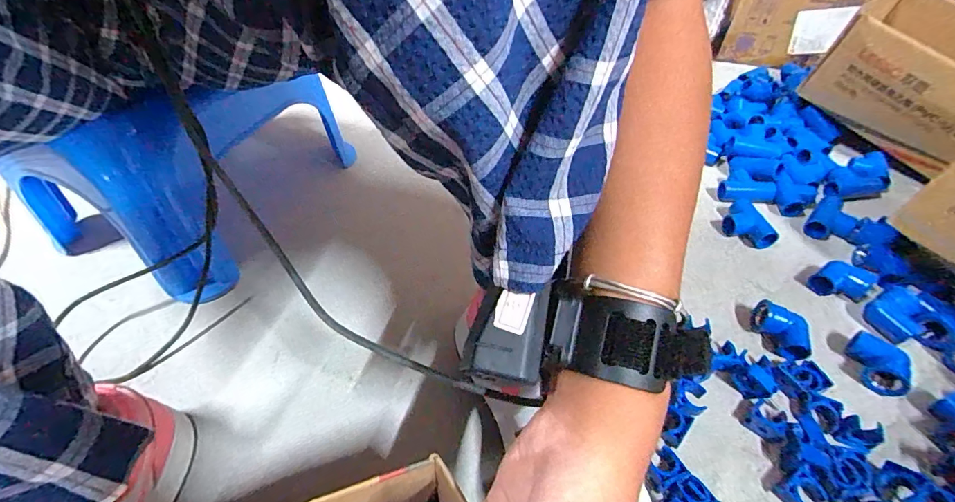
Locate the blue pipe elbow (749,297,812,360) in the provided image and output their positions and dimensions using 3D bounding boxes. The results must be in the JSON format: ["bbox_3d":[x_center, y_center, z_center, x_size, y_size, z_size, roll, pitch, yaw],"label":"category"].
[{"bbox_3d":[0.295,0.078,0.433,0.051,0.029,0.037,27,53,23],"label":"blue pipe elbow"}]

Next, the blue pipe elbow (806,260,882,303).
[{"bbox_3d":[0.389,0.036,0.474,0.052,0.026,0.050,-27,52,-23],"label":"blue pipe elbow"}]

